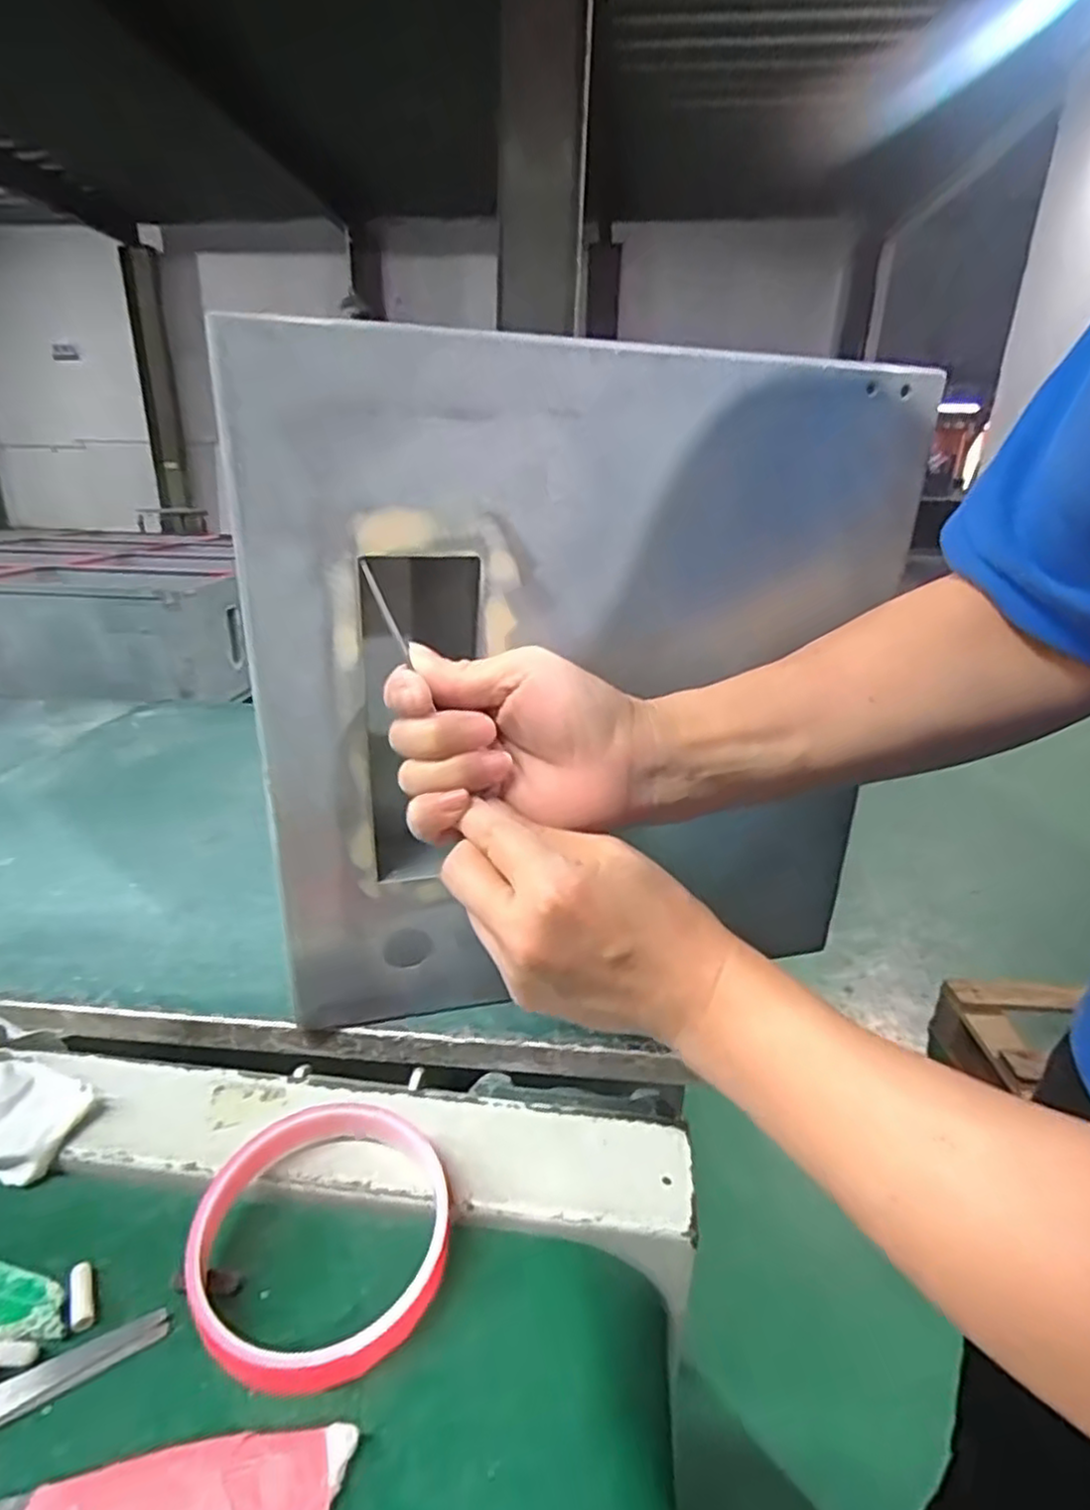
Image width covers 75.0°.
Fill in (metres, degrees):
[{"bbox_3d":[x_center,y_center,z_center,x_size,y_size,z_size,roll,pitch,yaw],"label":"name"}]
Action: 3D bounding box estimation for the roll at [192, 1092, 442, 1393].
[{"bbox_3d":[-0.077,0.163,0.249,0.083,0.026,0.096,-7,23,-19],"label":"roll"}]

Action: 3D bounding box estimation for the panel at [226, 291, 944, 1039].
[{"bbox_3d":[0.026,-0.022,0.334,0.298,0.294,0.010,-4,22,-14],"label":"panel"}]

